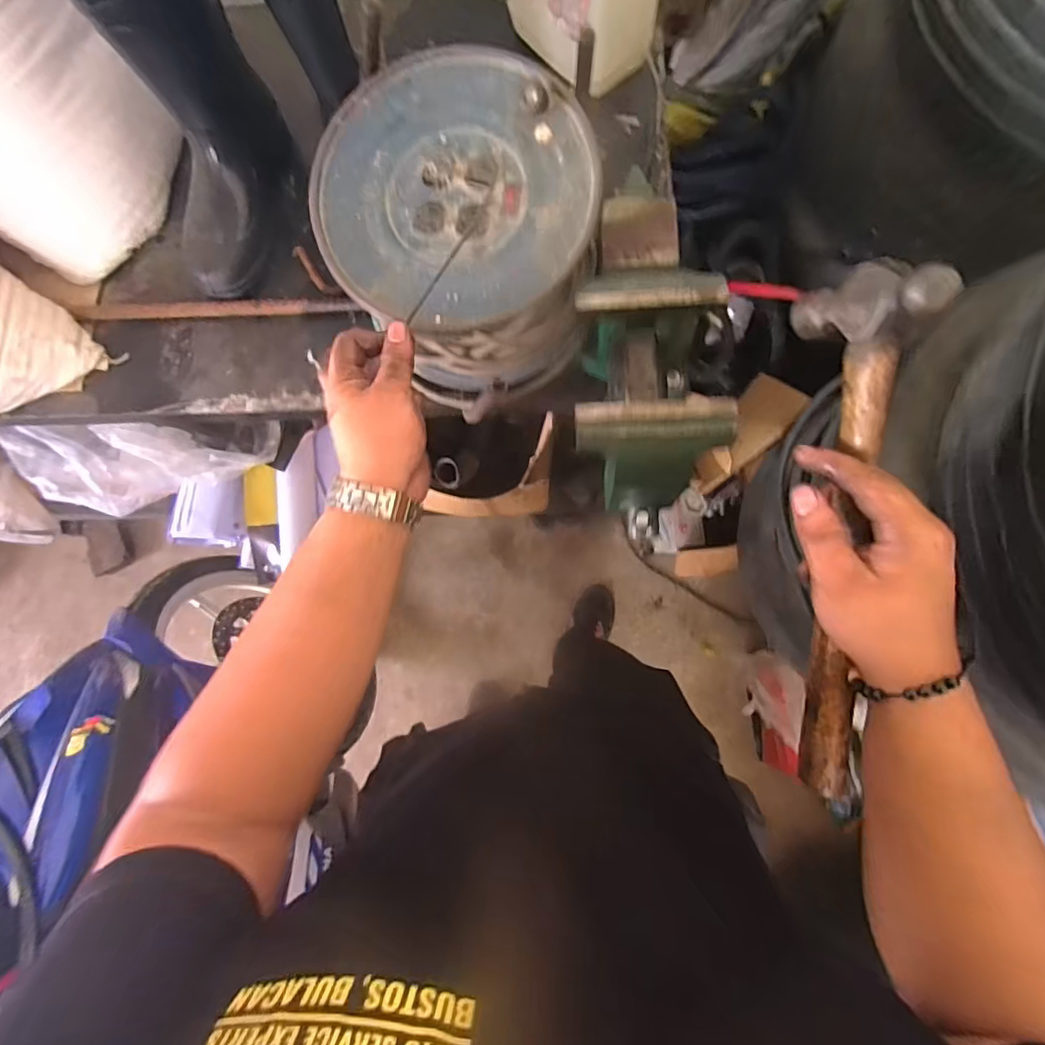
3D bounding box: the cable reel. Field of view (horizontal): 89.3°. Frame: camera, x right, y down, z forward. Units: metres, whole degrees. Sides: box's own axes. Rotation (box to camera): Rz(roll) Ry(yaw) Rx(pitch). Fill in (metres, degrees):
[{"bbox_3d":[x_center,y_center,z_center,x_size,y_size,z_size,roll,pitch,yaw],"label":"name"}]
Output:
[{"bbox_3d":[-0.056,-0.271,0.515,0.233,0.173,0.228,-10,77,0],"label":"cable reel"}]

